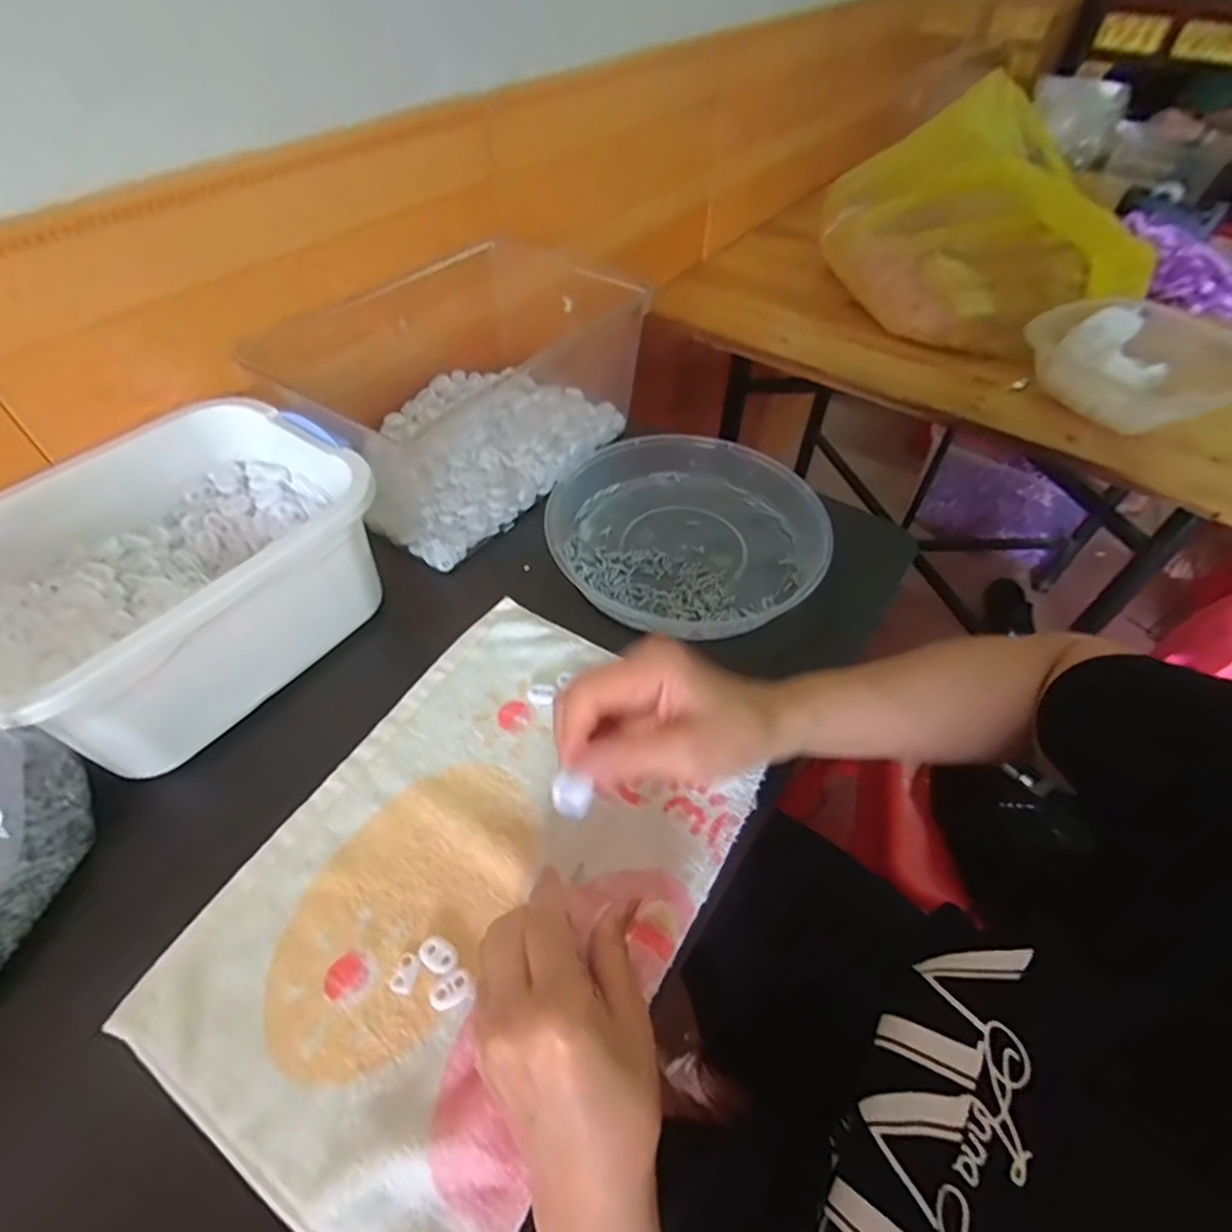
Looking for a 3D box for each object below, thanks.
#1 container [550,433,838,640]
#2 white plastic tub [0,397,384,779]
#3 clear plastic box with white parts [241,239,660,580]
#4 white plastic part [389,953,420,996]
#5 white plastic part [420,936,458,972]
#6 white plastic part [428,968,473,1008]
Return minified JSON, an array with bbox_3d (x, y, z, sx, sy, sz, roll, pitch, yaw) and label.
[{"bbox_3d":[0.059,-0.075,0.545,0.226,0.051,0.226,1,51,-1],"label":"container"},{"bbox_3d":[-0.296,-0.032,0.424,0.175,0.103,0.238,29,56,20],"label":"white plastic tub"},{"bbox_3d":[-0.134,-0.214,0.587,0.201,0.130,0.302,29,56,21],"label":"clear plastic box with white parts"},{"bbox_3d":[-0.112,0.190,0.331,0.013,0.004,0.019,10,52,7],"label":"white plastic part"},{"bbox_3d":[-0.096,0.184,0.336,0.022,0.004,0.015,26,55,18],"label":"white plastic part"},{"bbox_3d":[-0.087,0.196,0.326,0.021,0.004,0.013,-22,55,-18],"label":"white plastic part"}]

